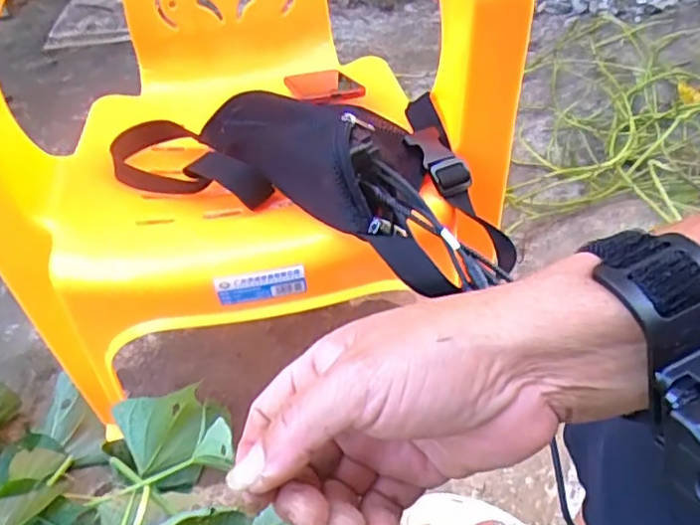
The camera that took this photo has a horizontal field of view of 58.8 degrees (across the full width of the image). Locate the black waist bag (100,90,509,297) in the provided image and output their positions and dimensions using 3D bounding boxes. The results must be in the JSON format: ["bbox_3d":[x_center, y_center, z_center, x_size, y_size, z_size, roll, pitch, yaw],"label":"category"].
[{"bbox_3d":[-0.032,-0.112,0.593,0.409,0.093,0.195,22,53,23],"label":"black waist bag"}]

